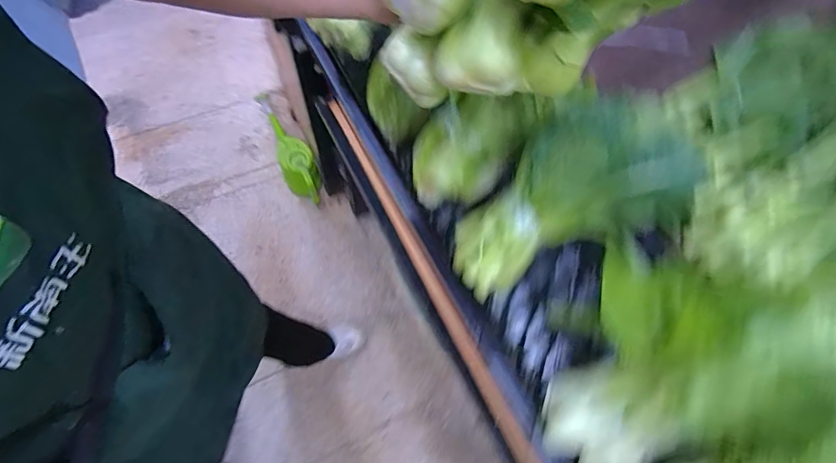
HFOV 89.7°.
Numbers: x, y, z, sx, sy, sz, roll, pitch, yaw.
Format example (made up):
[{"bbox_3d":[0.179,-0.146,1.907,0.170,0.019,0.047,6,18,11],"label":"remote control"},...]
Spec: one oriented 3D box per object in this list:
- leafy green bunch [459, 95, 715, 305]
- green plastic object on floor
[{"bbox_3d":[0.152,-0.039,0.456,0.252,0.090,0.147,-31,77,21],"label":"leafy green bunch"},{"bbox_3d":[-0.452,-0.286,1.504,0.123,0.177,0.360,-24,66,-15],"label":"green plastic object on floor"}]

